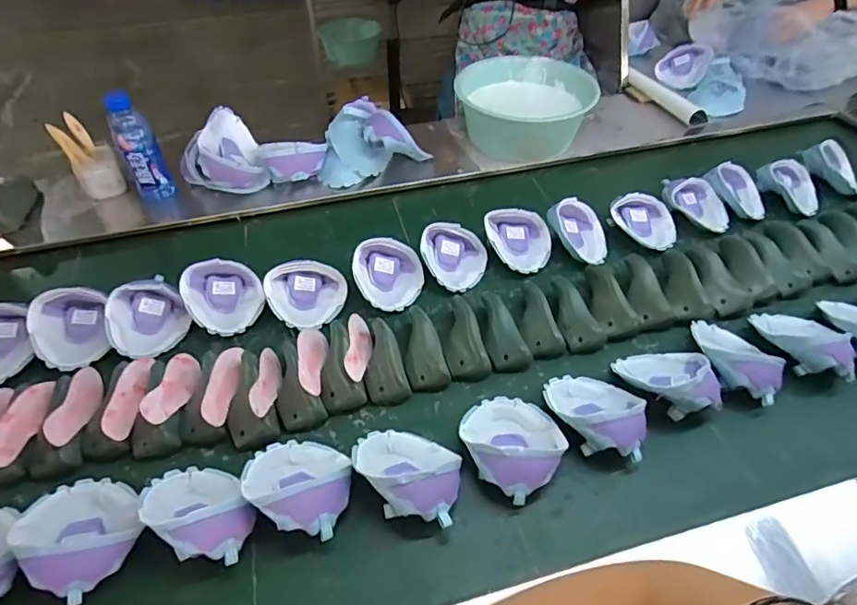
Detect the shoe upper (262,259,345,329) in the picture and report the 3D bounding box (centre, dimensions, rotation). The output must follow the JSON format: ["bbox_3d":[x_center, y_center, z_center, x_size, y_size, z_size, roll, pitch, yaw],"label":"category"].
[{"bbox_3d":[-0.201,-0.015,0.864,0.125,0.059,0.116,-19,50,-19],"label":"shoe upper"}]

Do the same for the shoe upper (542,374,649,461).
[{"bbox_3d":[0.226,0.139,0.697,0.147,0.054,0.119,29,52,23],"label":"shoe upper"}]

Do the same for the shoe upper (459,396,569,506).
[{"bbox_3d":[0.104,0.173,0.663,0.116,0.060,0.144,-23,51,-22],"label":"shoe upper"}]

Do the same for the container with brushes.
[{"bbox_3d":[-0.691,-0.293,1.060,0.083,0.140,0.106,-30,54,-27],"label":"container with brushes"}]

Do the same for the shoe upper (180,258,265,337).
[{"bbox_3d":[-0.334,-0.010,0.847,0.113,0.075,0.113,1,46,-1],"label":"shoe upper"}]

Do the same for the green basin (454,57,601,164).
[{"bbox_3d":[0.226,-0.452,1.235,0.305,0.141,0.305,1,46,-1],"label":"green basin"}]

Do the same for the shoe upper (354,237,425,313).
[{"bbox_3d":[-0.067,-0.041,0.887,0.122,0.076,0.122,-3,46,-5],"label":"shoe upper"}]

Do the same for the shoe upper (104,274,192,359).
[{"bbox_3d":[-0.448,0.020,0.826,0.112,0.074,0.117,1,46,-1],"label":"shoe upper"}]

